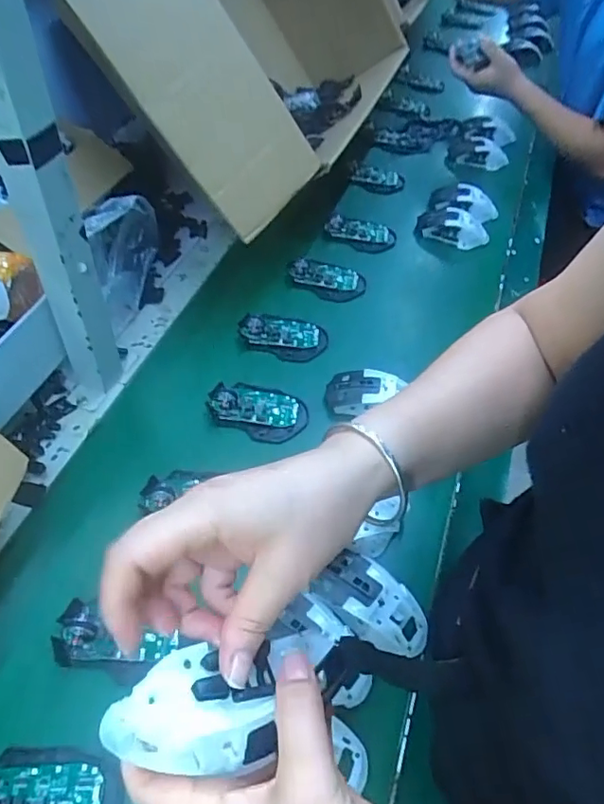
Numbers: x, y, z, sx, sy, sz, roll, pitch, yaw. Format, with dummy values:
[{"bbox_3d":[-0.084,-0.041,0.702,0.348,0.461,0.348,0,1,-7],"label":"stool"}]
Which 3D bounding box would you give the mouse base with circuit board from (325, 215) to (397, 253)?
[{"bbox_3d":[0.094,-0.272,0.885,0.107,0.015,0.062,14,51,8],"label":"mouse base with circuit board"}]

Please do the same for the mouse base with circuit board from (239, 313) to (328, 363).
[{"bbox_3d":[-0.024,-0.088,0.726,0.114,0.019,0.068,1,50,-2],"label":"mouse base with circuit board"}]

